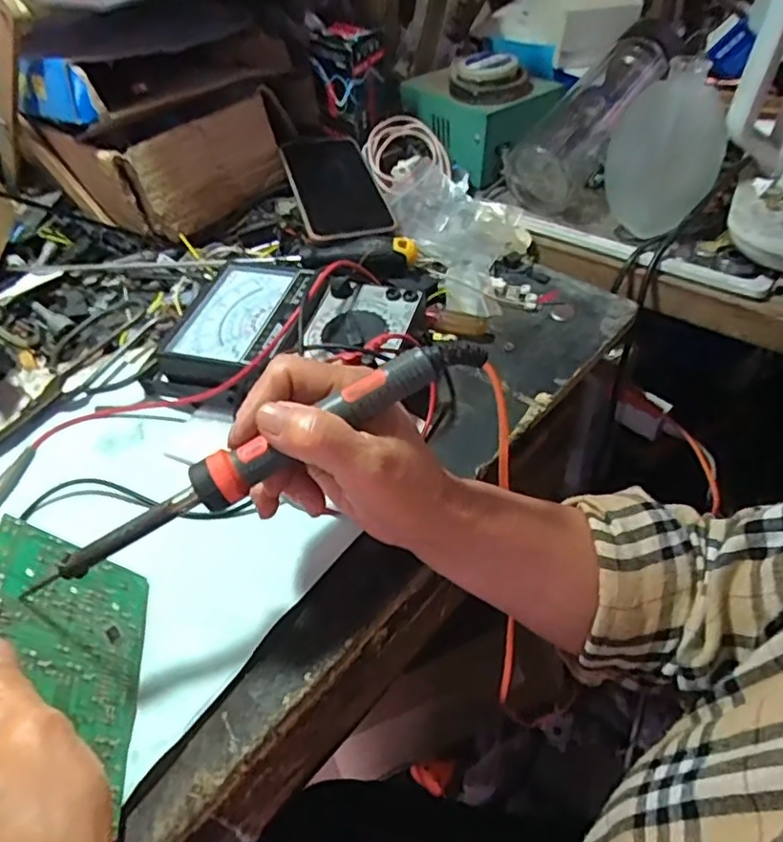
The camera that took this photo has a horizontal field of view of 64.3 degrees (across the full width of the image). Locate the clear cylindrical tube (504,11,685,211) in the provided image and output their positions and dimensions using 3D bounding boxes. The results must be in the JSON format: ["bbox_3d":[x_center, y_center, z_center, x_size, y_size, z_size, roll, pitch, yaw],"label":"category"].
[{"bbox_3d":[0.185,-0.290,0.599,0.087,0.076,0.205,30,73,23],"label":"clear cylindrical tube"}]

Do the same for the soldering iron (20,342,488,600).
[{"bbox_3d":[-0.059,0.019,0.288,0.228,0.020,0.018,-29,54,-3],"label":"soldering iron"}]

